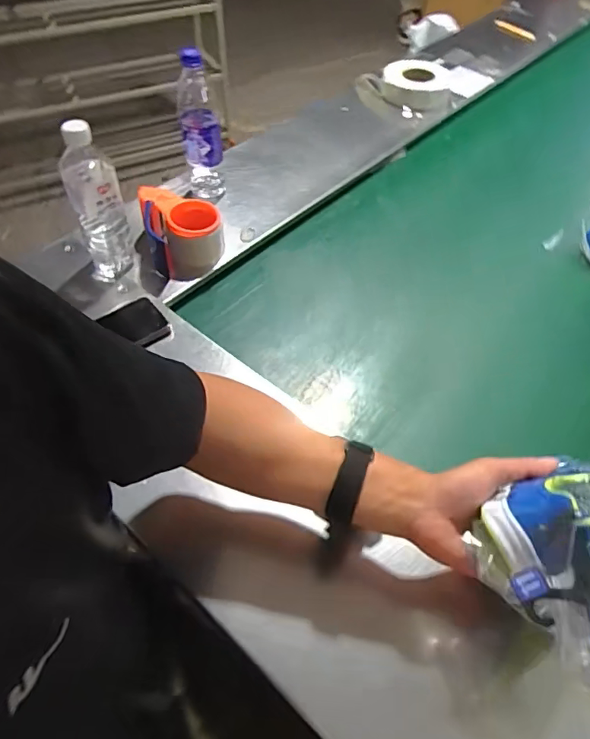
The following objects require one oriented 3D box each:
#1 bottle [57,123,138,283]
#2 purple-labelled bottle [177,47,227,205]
[{"bbox_3d":[-0.279,-0.230,0.707,0.072,0.216,0.083,-18,55,-15],"label":"bottle"},{"bbox_3d":[-0.153,-0.387,0.814,0.064,0.218,0.059,-6,53,-6],"label":"purple-labelled bottle"}]

